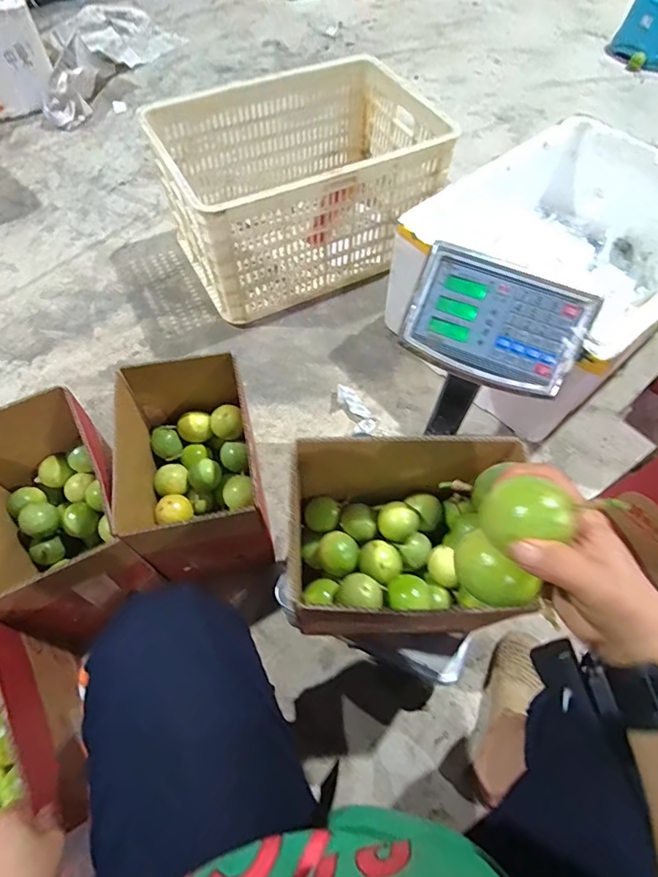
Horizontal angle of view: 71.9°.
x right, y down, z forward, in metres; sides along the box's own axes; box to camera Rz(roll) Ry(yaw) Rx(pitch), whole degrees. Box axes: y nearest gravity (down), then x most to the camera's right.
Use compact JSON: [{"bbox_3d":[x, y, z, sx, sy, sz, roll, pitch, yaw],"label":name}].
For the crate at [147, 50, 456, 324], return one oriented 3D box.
[{"bbox_3d":[-0.066,-0.622,1.131,0.618,0.317,0.427,-25,64,-14],"label":"crate"}]

